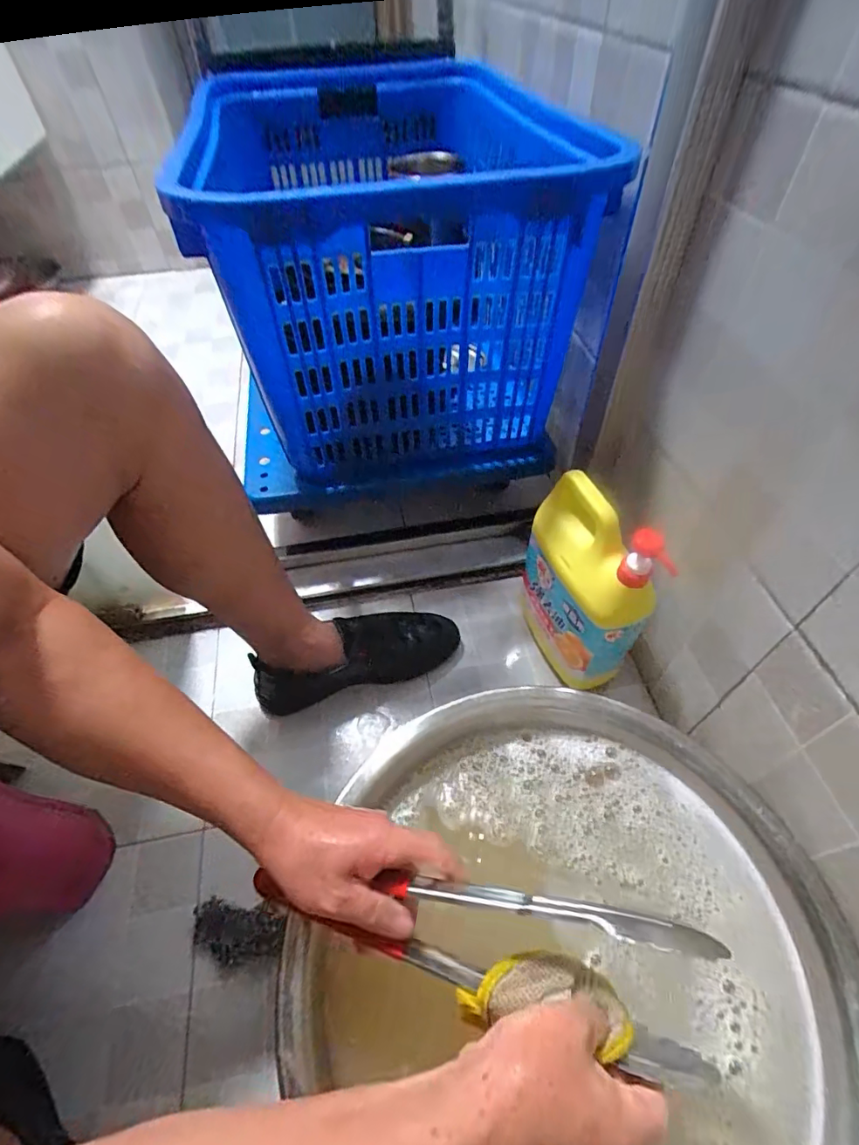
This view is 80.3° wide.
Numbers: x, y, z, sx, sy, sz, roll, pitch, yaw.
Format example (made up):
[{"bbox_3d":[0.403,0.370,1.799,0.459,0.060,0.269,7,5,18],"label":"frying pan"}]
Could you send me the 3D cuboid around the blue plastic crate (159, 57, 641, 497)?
[{"bbox_3d":[-0.062,-0.443,0.752,0.384,0.370,0.603,-10,52,-6],"label":"blue plastic crate"}]

